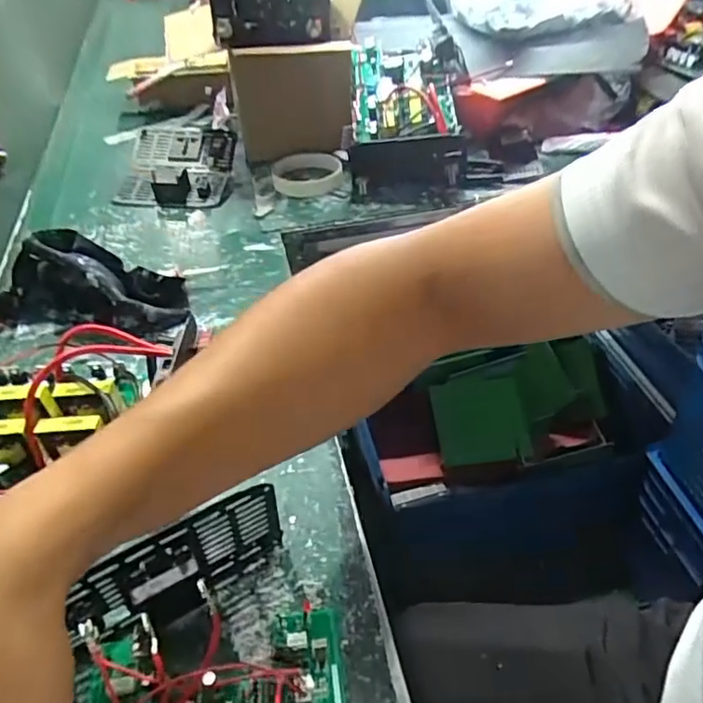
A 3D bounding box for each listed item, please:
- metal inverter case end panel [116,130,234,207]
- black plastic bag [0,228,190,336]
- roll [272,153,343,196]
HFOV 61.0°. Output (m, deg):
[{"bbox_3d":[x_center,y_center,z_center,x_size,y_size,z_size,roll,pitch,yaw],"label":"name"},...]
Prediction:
[{"bbox_3d":[-0.218,-0.232,0.744,0.133,0.039,0.148,1,42,1],"label":"metal inverter case end panel"},{"bbox_3d":[-0.258,-0.065,0.536,0.215,0.064,0.077,4,42,5],"label":"black plastic bag"},{"bbox_3d":[-0.054,-0.219,0.730,0.083,0.020,0.083,0,42,0],"label":"roll"}]

